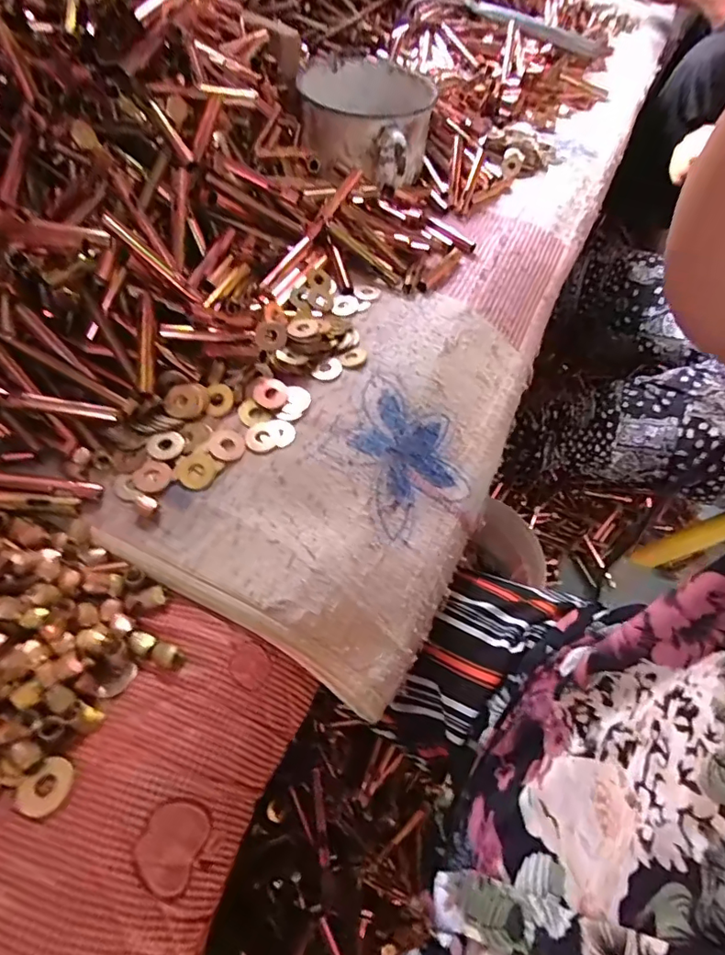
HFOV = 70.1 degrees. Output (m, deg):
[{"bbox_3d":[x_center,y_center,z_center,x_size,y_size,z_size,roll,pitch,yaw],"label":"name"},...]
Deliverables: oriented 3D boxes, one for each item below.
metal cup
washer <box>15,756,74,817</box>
[{"bbox_3d":[-0.002,-0.387,0.560,0.147,0.065,0.141,3,49,-4],"label":"metal cup"},{"bbox_3d":[-0.152,0.147,0.247,0.024,0.004,0.024,3,49,-4],"label":"washer"}]

